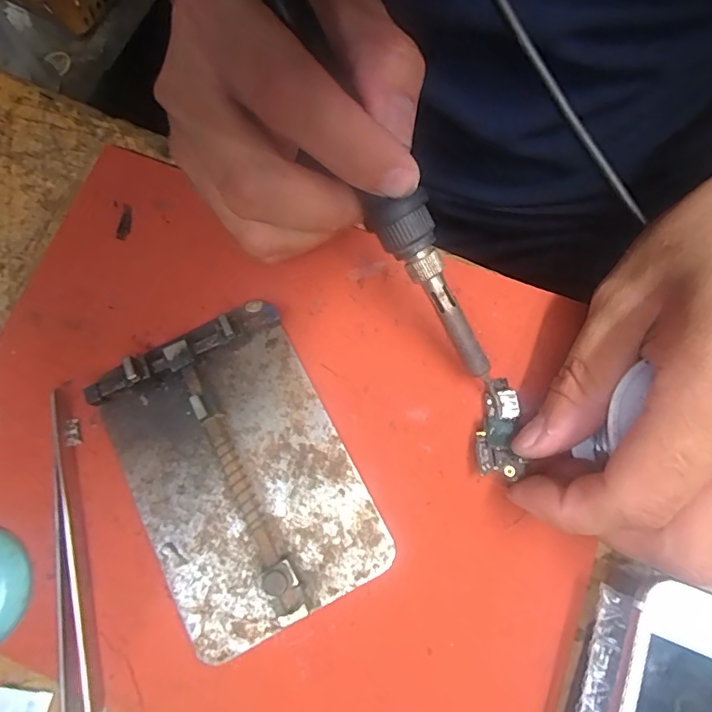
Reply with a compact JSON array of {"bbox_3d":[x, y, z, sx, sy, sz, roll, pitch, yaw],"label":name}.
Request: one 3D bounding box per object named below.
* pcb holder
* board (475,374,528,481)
[{"bbox_3d":[-0.045,0.044,0.183,0.080,0.016,0.112,-28,77,-5],"label":"pcb holder"},{"bbox_3d":[0.056,0.027,0.188,0.017,0.007,0.038,7,67,3],"label":"board"}]

